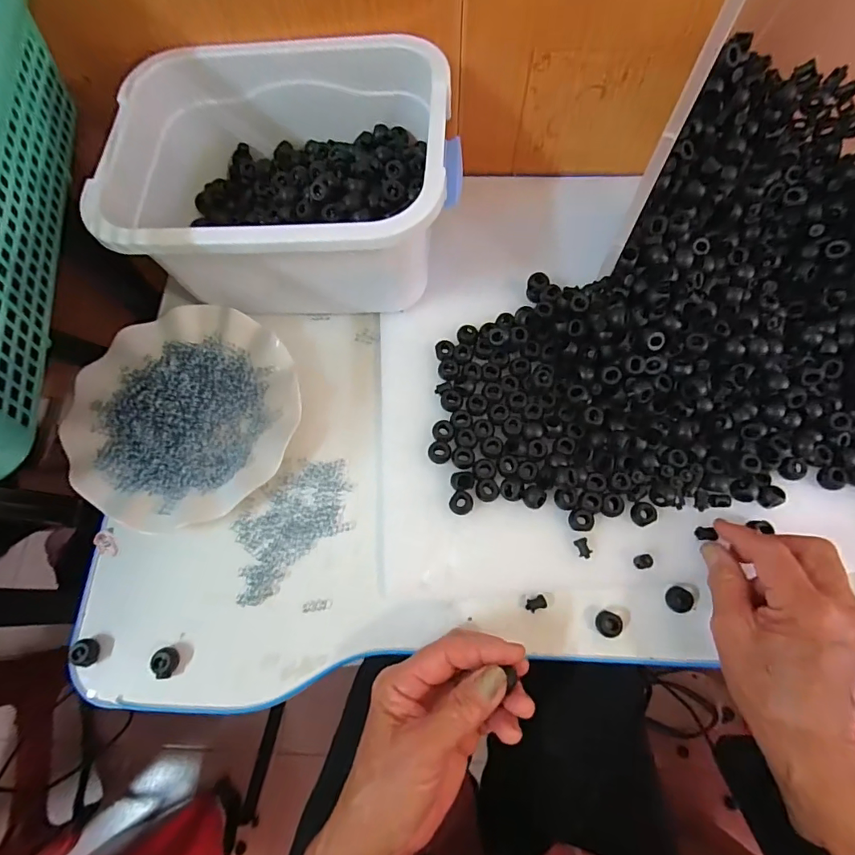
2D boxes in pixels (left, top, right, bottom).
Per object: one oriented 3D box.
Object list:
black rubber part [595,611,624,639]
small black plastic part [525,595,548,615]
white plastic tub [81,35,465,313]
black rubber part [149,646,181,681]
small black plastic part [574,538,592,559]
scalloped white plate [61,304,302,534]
[{"bbox_3d":[0.128,0.139,0.334,0.017,0.008,0.017,-1,70,2],"label":"black rubber part"},{"bbox_3d":[0.078,0.127,0.340,0.015,0.007,0.010,-21,71,-6],"label":"small black plastic part"},{"bbox_3d":[-0.107,-0.195,0.388,0.259,0.113,0.198,-4,70,1],"label":"white plastic tub"},{"bbox_3d":[-0.184,0.164,0.331,0.017,0.010,0.020,-20,71,-5],"label":"black rubber part"},{"bbox_3d":[0.113,0.088,0.343,0.010,0.007,0.015,-21,71,-5],"label":"small black plastic part"},{"bbox_3d":[-0.195,-0.013,0.380,0.177,0.019,0.174,-1,70,2],"label":"scalloped white plate"}]

